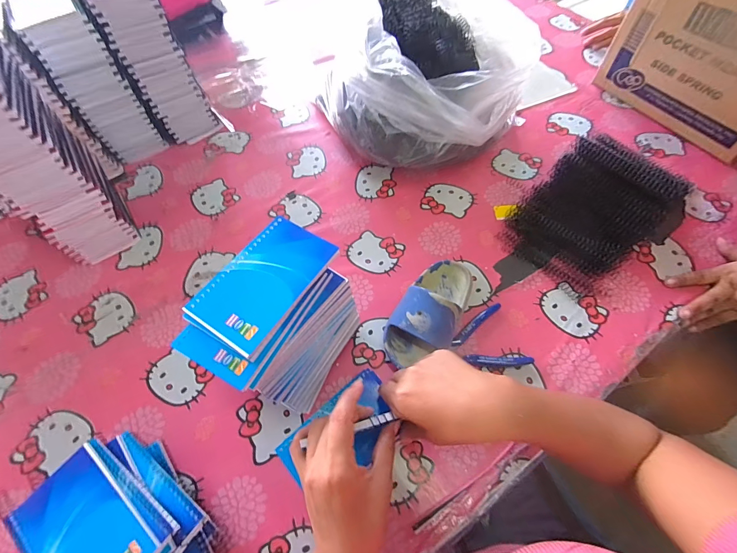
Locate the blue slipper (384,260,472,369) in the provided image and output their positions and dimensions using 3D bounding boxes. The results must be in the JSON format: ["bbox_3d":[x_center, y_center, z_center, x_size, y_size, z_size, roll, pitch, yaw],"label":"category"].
[{"bbox_3d":[0.085,0.041,0.461,0.078,0.060,0.167,26,64,16],"label":"blue slipper"}]

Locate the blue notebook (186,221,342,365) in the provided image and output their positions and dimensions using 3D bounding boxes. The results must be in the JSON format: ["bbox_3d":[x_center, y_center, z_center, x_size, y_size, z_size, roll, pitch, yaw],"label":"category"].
[{"bbox_3d":[-0.099,0.003,0.334,0.081,0.006,0.133,29,65,17],"label":"blue notebook"}]

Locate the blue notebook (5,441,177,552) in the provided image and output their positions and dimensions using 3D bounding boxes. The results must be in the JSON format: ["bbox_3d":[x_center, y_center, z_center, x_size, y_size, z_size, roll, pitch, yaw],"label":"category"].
[{"bbox_3d":[-0.259,0.237,0.321,0.133,0.018,0.094,33,66,19],"label":"blue notebook"}]

